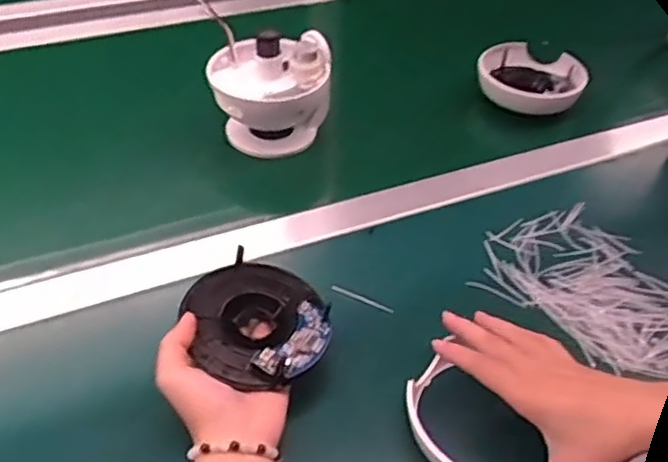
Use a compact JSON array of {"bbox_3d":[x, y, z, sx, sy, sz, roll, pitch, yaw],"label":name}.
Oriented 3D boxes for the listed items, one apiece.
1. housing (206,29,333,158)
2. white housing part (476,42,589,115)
[{"bbox_3d":[-0.060,-0.140,0.662,0.114,0.103,0.095,-4,44,-8],"label":"housing"},{"bbox_3d":[0.228,-0.176,0.777,0.115,0.031,0.111,20,46,16],"label":"white housing part"}]

